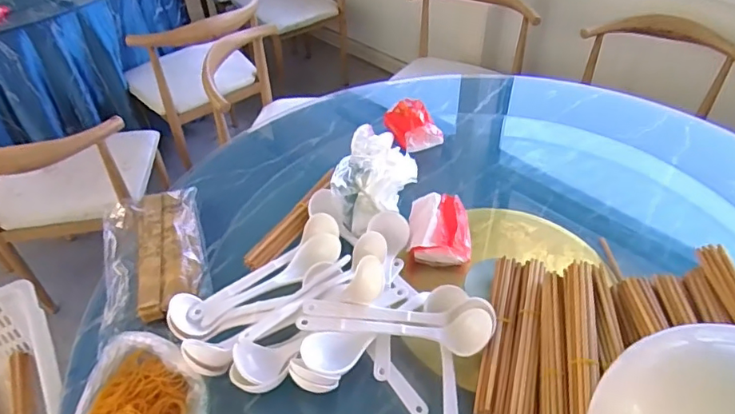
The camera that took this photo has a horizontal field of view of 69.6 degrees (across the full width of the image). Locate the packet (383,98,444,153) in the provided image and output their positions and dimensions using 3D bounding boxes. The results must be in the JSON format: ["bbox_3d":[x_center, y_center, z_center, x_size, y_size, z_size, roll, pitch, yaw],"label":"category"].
[{"bbox_3d":[0.097,-0.181,1.143,0.101,0.054,0.123,-15,46,-14],"label":"packet"}]

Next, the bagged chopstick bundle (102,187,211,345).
[{"bbox_3d":[-0.390,0.079,0.961,0.172,0.026,0.288,-13,45,-12],"label":"bagged chopstick bundle"}]

